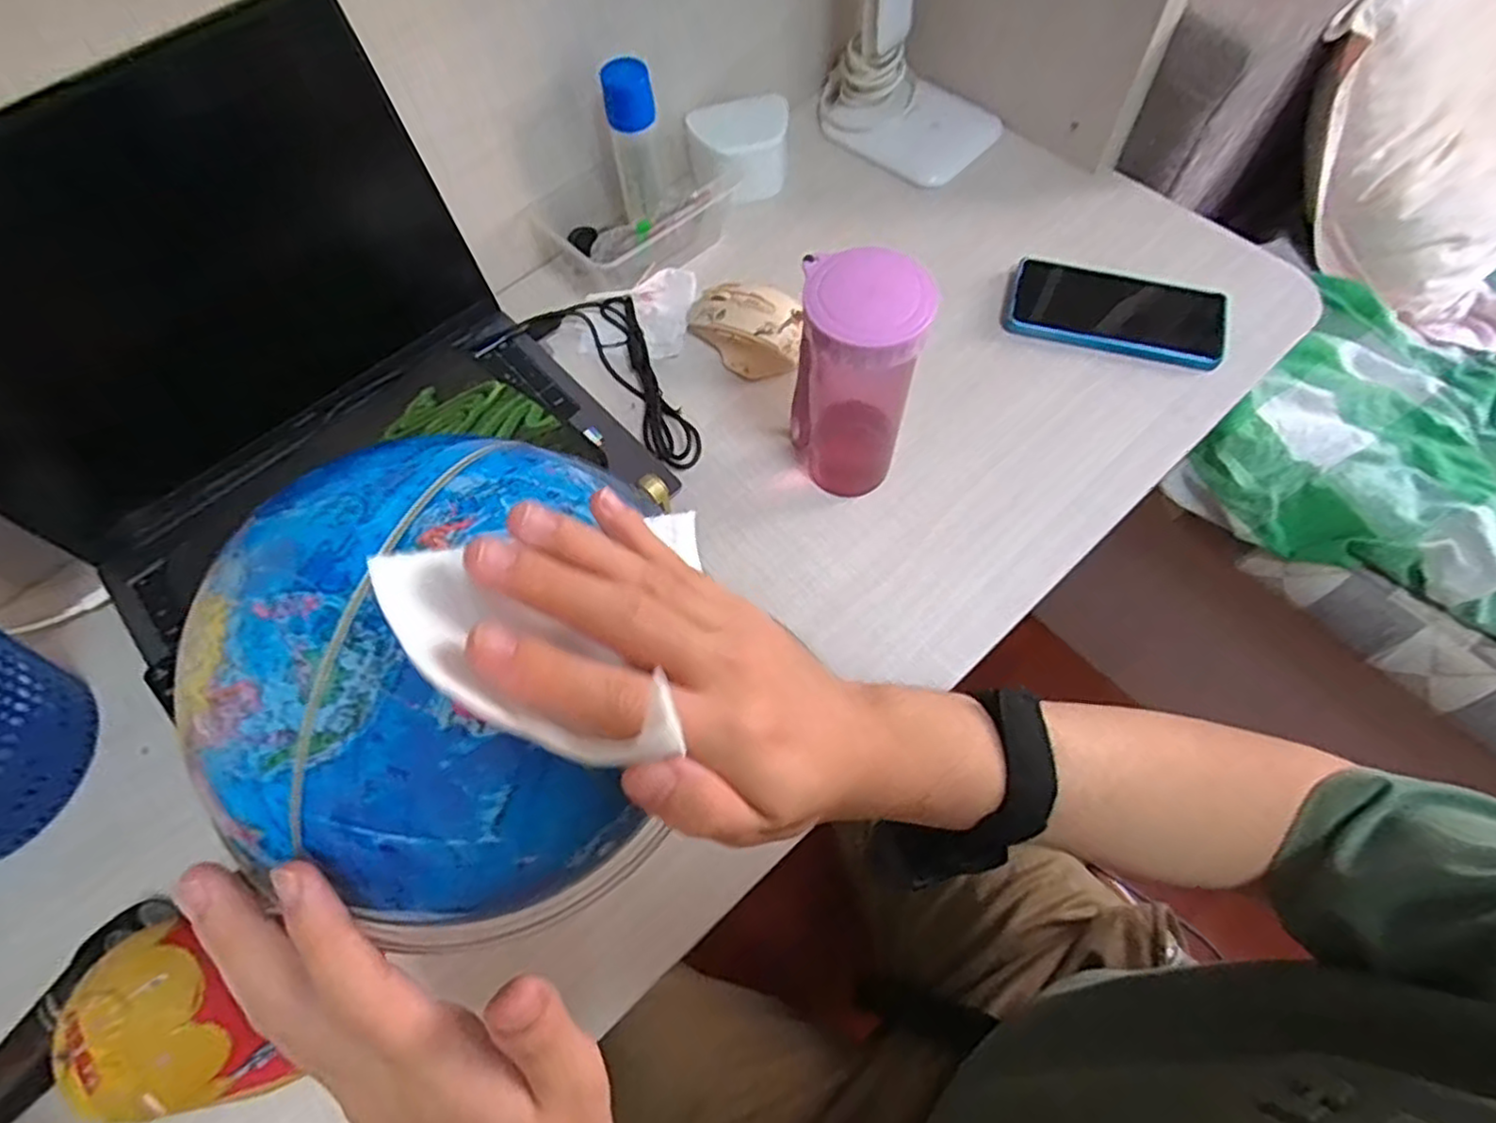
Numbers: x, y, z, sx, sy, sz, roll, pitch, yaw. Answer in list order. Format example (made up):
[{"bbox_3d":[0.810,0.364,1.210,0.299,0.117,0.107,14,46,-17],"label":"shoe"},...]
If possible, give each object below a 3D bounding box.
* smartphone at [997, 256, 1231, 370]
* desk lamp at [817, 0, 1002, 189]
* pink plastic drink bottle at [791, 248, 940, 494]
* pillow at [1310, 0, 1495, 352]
[{"bbox_3d":[0.299,-0.206,0.580,0.166,0.011,0.090,18,67,10],"label":"smartphone"},{"bbox_3d":[0.140,-0.493,0.540,0.164,0.332,0.099,33,70,18],"label":"desk lamp"},{"bbox_3d":[0.064,-0.110,0.455,0.077,0.174,0.071,11,65,9],"label":"pink plastic drink bottle"},{"bbox_3d":[0.916,-0.582,0.803,0.648,0.410,0.104,-41,28,-8],"label":"pillow"}]

